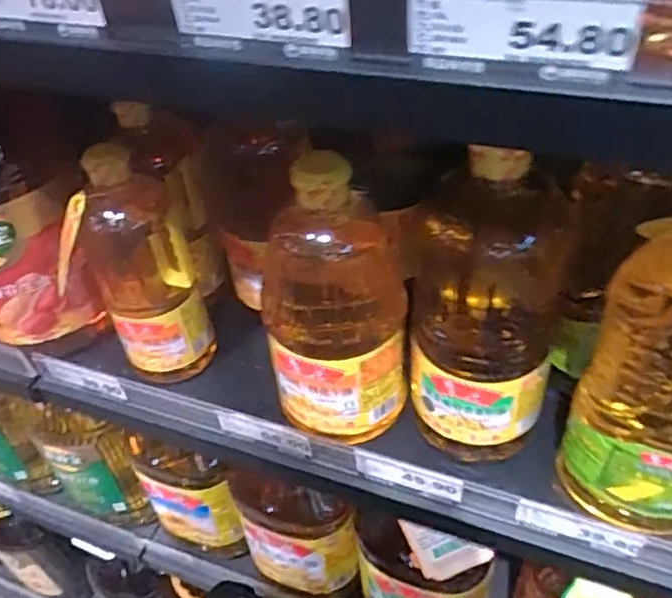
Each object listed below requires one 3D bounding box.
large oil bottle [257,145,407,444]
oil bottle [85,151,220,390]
[{"bbox_3d":[-0.003,0.006,0.523,0.114,0.243,0.094,-6,44,0],"label":"large oil bottle"},{"bbox_3d":[-0.181,-0.029,0.603,0.089,0.232,0.081,-24,47,-17],"label":"oil bottle"}]

